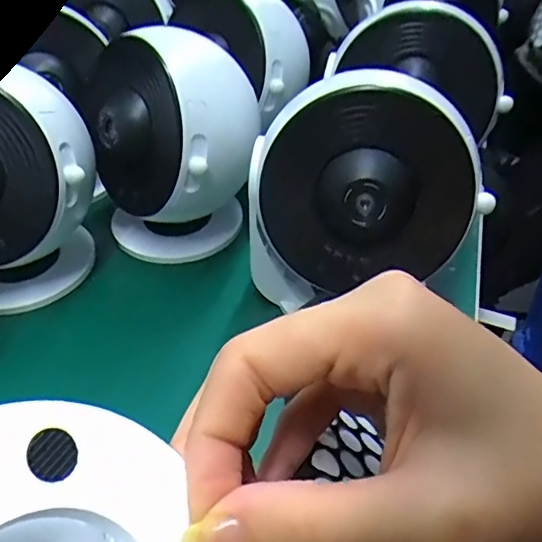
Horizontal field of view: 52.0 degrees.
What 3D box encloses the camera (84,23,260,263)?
[{"bbox_3d":[-0.054,-0.069,0.321,0.096,0.116,0.080,-3,41,-1],"label":"camera"}]

